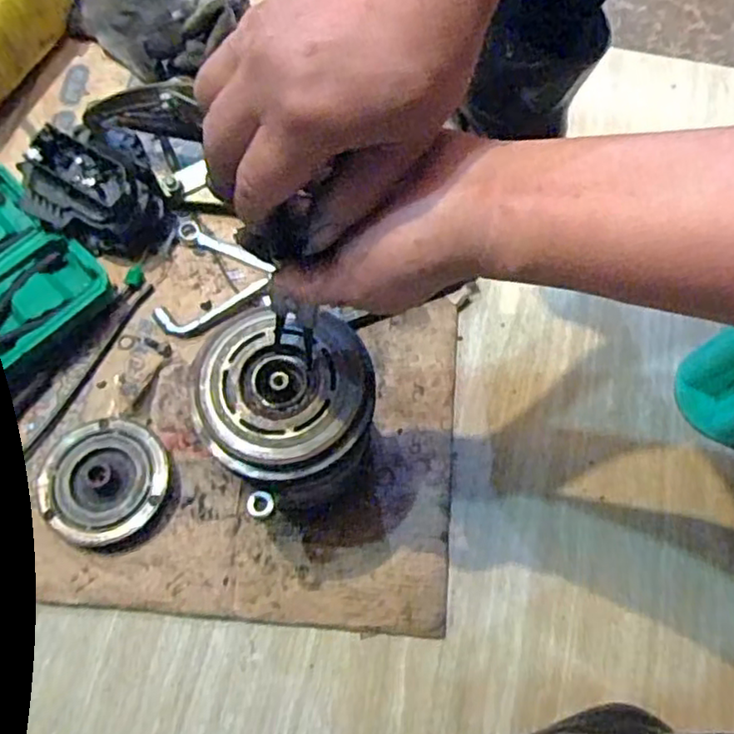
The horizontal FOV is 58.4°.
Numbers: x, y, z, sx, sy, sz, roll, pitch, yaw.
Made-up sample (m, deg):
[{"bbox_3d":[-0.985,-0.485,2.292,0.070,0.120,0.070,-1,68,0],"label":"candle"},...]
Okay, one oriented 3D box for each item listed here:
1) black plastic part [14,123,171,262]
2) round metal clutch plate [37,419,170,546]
[{"bbox_3d":[-0.254,-0.160,0.609,0.128,0.078,0.094,32,72,14],"label":"black plastic part"},{"bbox_3d":[-0.215,0.094,0.542,0.100,0.032,0.098,0,68,1],"label":"round metal clutch plate"}]

